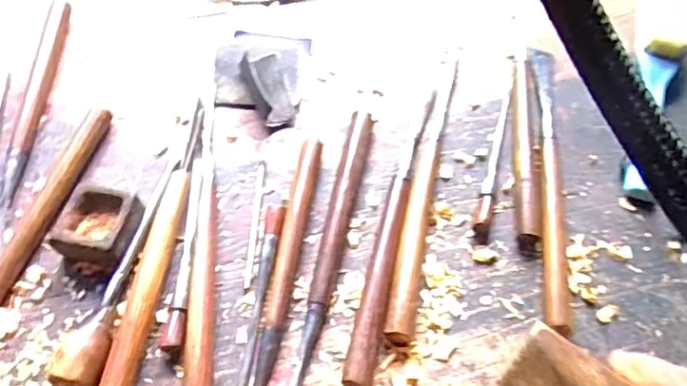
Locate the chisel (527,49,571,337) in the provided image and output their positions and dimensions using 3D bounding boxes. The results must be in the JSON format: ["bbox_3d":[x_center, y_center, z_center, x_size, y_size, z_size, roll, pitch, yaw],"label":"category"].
[{"bbox_3d":[0.156,-0.016,0.435,0.020,0.013,0.253,7,58,3],"label":"chisel"}]

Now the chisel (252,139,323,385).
[{"bbox_3d":[-0.044,0.069,0.377,0.017,0.011,0.250,8,58,4],"label":"chisel"}]

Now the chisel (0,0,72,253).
[{"bbox_3d":[-0.244,-0.053,0.438,0.017,0.013,0.255,-1,58,-2],"label":"chisel"}]

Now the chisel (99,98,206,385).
[{"bbox_3d":[-0.122,0.028,0.395,0.020,0.017,0.227,7,58,3],"label":"chisel"}]

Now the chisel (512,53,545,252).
[{"bbox_3d":[0.144,-0.042,0.451,0.022,0.012,0.177,7,58,3],"label":"chisel"}]

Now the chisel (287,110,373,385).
[{"bbox_3d":[-0.011,0.045,0.391,0.015,0.014,0.253,11,58,6],"label":"chisel"}]

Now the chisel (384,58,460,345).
[{"bbox_3d":[0.061,-0.010,0.427,0.018,0.014,0.249,12,58,6],"label":"chisel"}]

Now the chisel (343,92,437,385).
[{"bbox_3d":[0.036,0.020,0.407,0.017,0.012,0.241,13,58,7],"label":"chisel"}]

